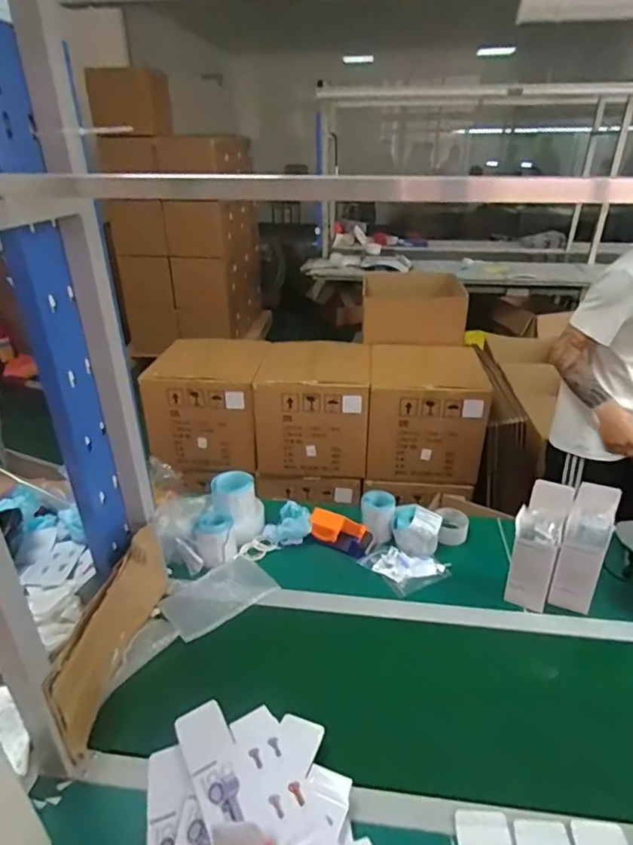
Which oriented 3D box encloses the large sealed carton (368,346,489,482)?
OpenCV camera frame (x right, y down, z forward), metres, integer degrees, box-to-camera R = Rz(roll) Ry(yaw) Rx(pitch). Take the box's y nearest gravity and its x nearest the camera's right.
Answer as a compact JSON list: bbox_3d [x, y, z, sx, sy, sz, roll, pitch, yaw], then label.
[{"bbox_3d":[0.390,-0.042,1.870,0.389,0.385,0.343,3,29,6],"label":"large sealed carton"}]

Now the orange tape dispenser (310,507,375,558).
[{"bbox_3d":[0.058,0.251,1.187,0.150,0.056,0.072,14,32,25],"label":"orange tape dispenser"}]

